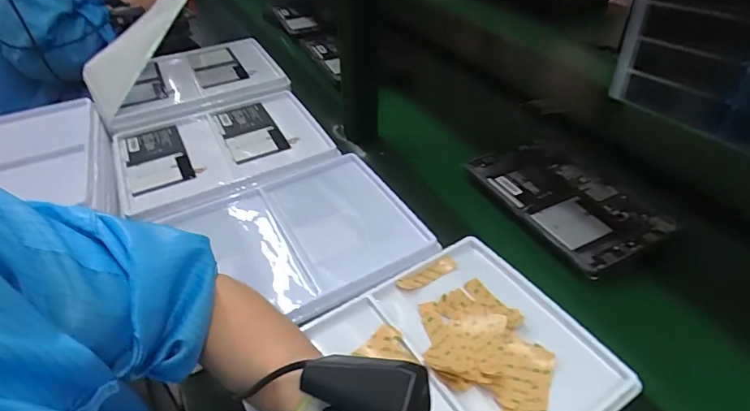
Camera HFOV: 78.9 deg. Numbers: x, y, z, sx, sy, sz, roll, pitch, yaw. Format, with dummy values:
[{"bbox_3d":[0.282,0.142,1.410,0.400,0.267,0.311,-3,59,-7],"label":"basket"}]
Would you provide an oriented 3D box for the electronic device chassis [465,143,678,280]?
[{"bbox_3d":[0.266,-0.010,0.648,0.157,0.030,0.252,-17,43,-18],"label":"electronic device chassis"}]

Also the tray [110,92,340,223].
[{"bbox_3d":[-0.263,-0.100,0.780,0.326,0.024,0.278,-19,44,-19],"label":"tray"}]

